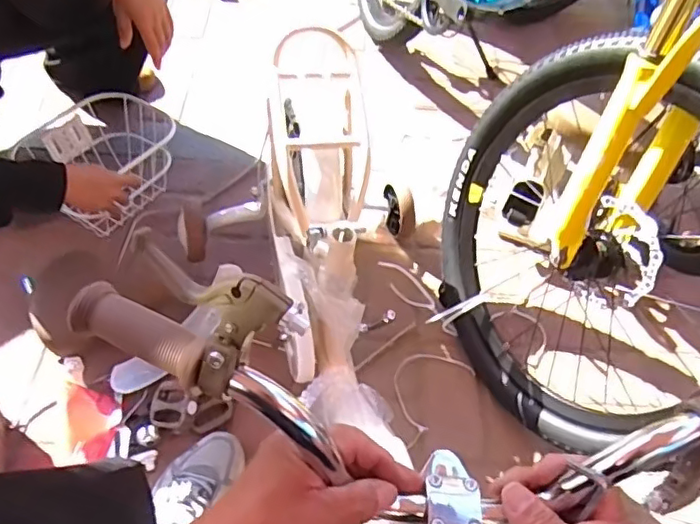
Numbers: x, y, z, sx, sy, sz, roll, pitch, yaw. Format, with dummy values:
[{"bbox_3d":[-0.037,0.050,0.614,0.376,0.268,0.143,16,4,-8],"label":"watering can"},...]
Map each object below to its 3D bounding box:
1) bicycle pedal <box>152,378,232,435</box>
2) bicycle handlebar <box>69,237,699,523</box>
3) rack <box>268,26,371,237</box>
[{"bbox_3d":[-0.243,0.219,0.863,0.111,0.034,0.067,15,56,7],"label":"bicycle pedal"},{"bbox_3d":[0.043,0.101,0.372,0.437,0.146,0.106,13,57,-3],"label":"bicycle handlebar"},{"bbox_3d":[-0.037,-0.167,0.800,0.118,0.127,0.261,3,87,1],"label":"rack"}]

